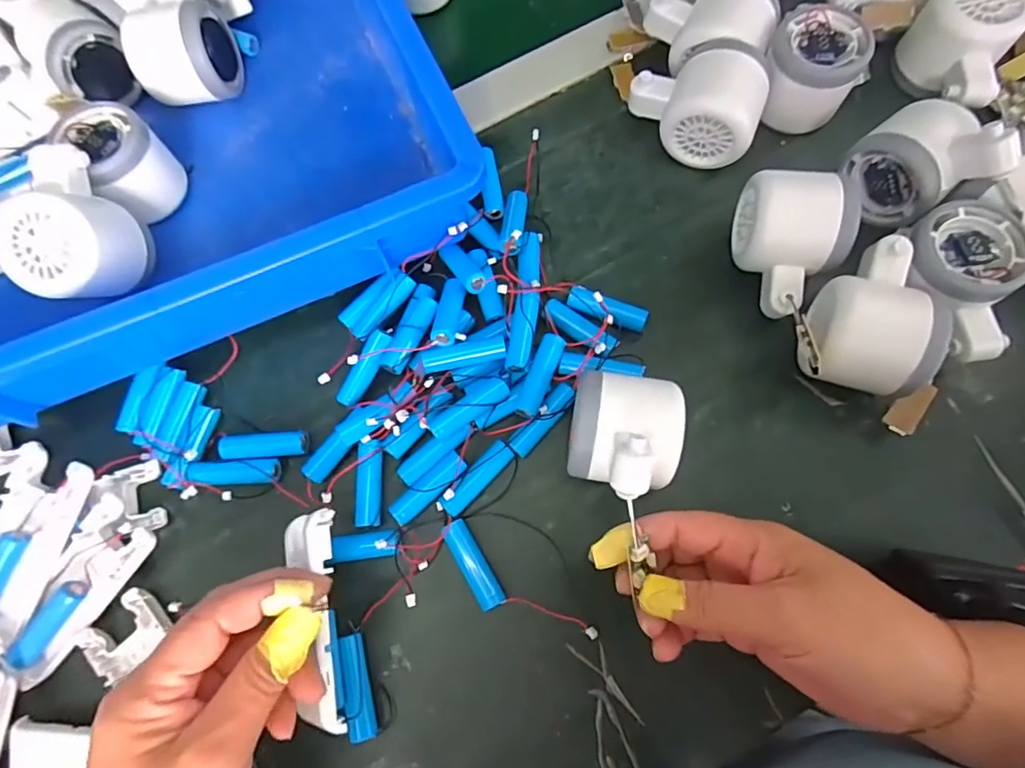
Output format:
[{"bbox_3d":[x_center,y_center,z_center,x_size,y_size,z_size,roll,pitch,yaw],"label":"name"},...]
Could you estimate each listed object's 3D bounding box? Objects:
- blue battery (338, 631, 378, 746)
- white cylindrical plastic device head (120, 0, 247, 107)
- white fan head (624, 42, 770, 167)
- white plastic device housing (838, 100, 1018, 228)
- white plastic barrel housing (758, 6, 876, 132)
[{"bbox_3d":[-0.081,0.159,0.283,0.012,0.014,0.050,-15,73,-2],"label":"blue battery"},{"bbox_3d":[-0.228,-0.234,0.377,0.057,0.057,0.065,-9,73,1],"label":"white cylindrical plastic device head"},{"bbox_3d":[0.122,-0.188,0.358,0.086,0.058,0.061,22,76,10],"label":"white fan head"},{"bbox_3d":[0.246,-0.136,0.322,0.057,0.065,0.073,-38,74,-8],"label":"white plastic device housing"},{"bbox_3d":[0.197,-0.206,0.356,0.059,0.048,0.062,22,76,9],"label":"white plastic barrel housing"}]

